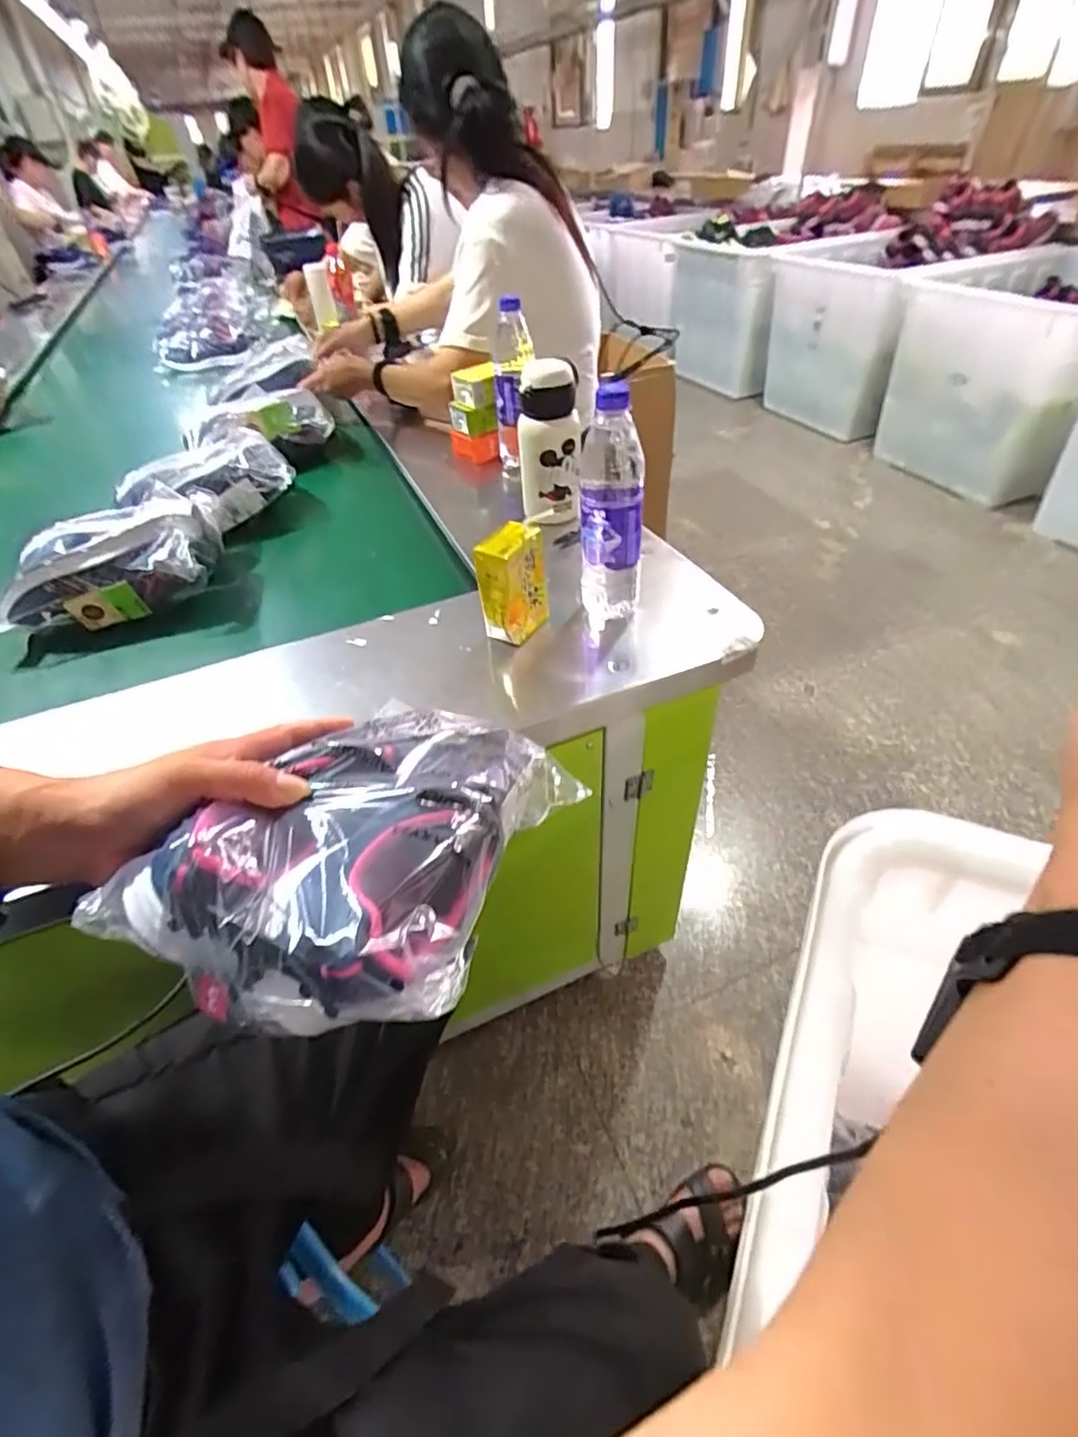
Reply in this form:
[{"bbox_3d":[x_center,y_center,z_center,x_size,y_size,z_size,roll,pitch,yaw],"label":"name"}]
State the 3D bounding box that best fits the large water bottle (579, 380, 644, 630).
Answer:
[{"bbox_3d":[0.073,-0.211,0.621,0.062,0.232,0.064,1,44,7],"label":"large water bottle"}]

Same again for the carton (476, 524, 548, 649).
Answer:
[{"bbox_3d":[-0.029,-0.141,0.641,0.042,0.111,0.074,24,51,27],"label":"carton"}]

